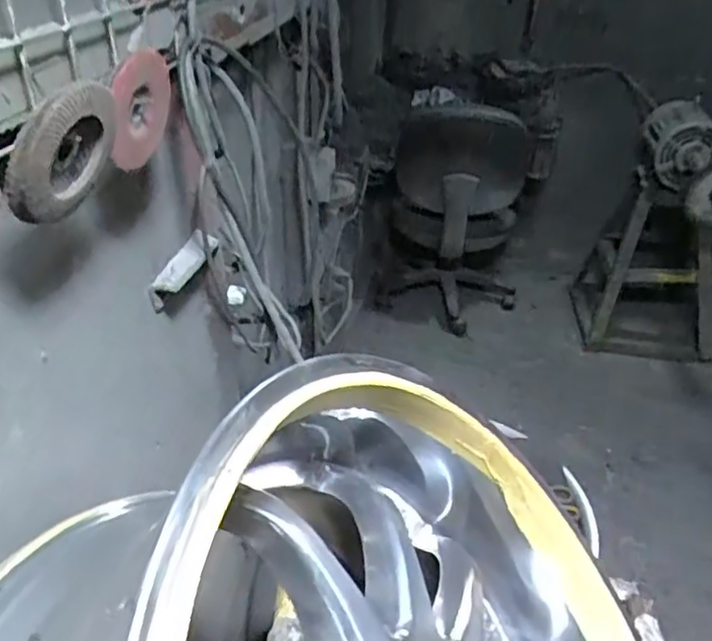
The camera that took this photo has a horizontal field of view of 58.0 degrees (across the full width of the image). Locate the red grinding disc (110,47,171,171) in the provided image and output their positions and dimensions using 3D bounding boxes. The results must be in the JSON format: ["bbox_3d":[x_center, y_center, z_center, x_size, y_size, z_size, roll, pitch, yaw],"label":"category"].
[{"bbox_3d":[-0.174,-0.171,0.525,0.008,0.100,0.090,22,42,1],"label":"red grinding disc"}]

